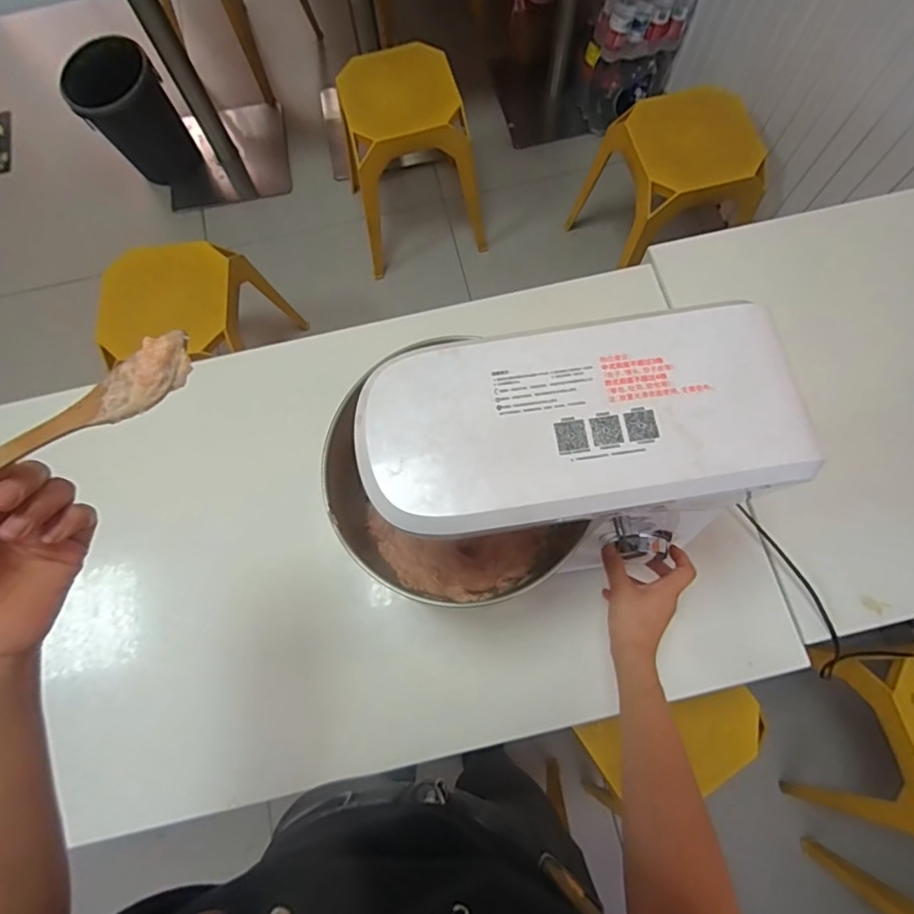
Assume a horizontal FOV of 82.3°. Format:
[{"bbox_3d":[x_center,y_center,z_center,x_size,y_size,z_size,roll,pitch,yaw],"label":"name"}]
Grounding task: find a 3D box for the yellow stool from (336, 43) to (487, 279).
[{"bbox_3d":[-0.113,-0.823,1.482,0.352,0.456,0.307,-8,74,-1],"label":"yellow stool"}]

